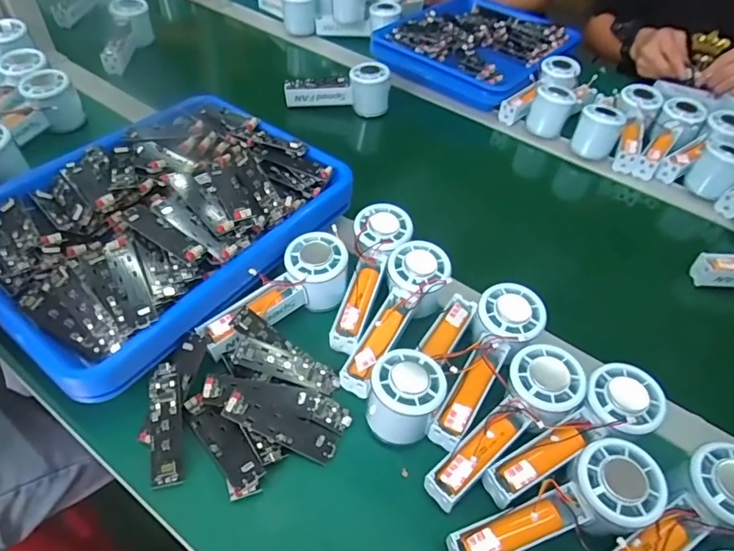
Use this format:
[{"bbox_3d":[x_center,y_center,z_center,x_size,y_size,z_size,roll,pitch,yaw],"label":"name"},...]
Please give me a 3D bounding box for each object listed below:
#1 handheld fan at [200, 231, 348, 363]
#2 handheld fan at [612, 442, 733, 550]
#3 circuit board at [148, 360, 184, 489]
[{"bbox_3d":[-0.084,0.017,0.448,0.147,0.049,0.057,-29,58,-27],"label":"handheld fan"},{"bbox_3d":[0.215,0.175,0.344,0.147,0.054,0.060,-20,54,-21],"label":"handheld fan"},{"bbox_3d":[-0.157,0.114,0.383,0.023,0.006,0.093,-8,64,-12],"label":"circuit board"}]

